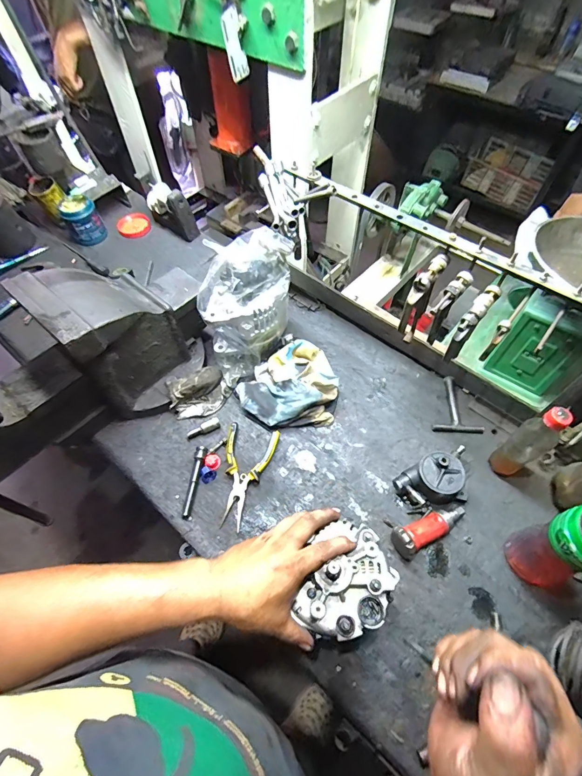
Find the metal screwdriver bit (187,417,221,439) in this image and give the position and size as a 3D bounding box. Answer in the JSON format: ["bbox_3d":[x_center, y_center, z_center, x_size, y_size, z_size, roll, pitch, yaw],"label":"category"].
[{"bbox_3d":[-0.174,0.082,0.740,0.067,0.016,0.019,-28,62,-16],"label":"metal screwdriver bit"}]

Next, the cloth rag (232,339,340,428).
[{"bbox_3d":[-0.008,-0.014,0.775,0.203,0.066,0.187,-5,58,-3],"label":"cloth rag"}]

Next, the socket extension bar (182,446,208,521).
[{"bbox_3d":[-0.180,0.174,0.691,0.019,0.019,0.134,6,58,4],"label":"socket extension bar"}]

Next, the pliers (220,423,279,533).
[{"bbox_3d":[-0.085,0.161,0.690,0.096,0.022,0.184,7,58,4],"label":"pliers"}]

